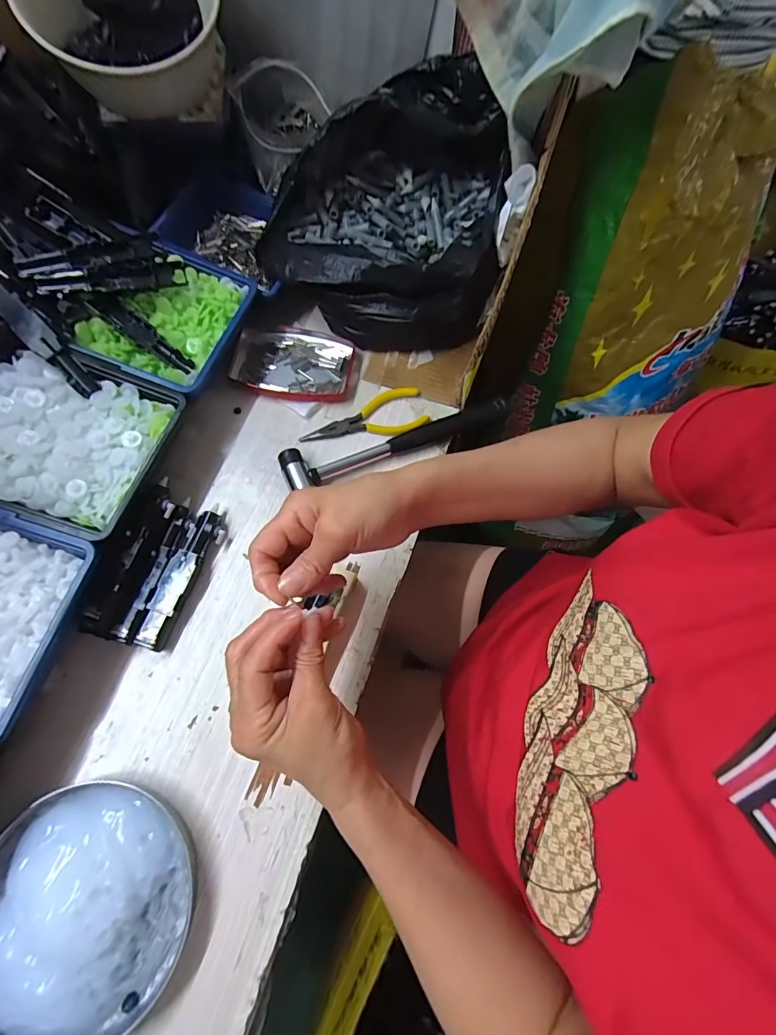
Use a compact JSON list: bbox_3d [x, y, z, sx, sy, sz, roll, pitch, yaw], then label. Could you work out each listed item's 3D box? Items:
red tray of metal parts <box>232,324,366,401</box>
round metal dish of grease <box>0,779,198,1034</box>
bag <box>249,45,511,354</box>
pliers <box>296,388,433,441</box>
[{"bbox_3d":[-0.098,-0.159,0.462,0.133,0.017,0.086,11,69,1],"label":"red tray of metal parts"},{"bbox_3d":[-0.206,0.257,0.286,0.142,0.030,0.140,1,69,-3],"label":"round metal dish of grease"},{"bbox_3d":[-0.006,-0.320,0.450,0.224,0.133,0.247,1,69,-3],"label":"bag"},{"bbox_3d":[-0.023,-0.095,0.441,0.126,0.008,0.046,-21,71,-11],"label":"pliers"}]

